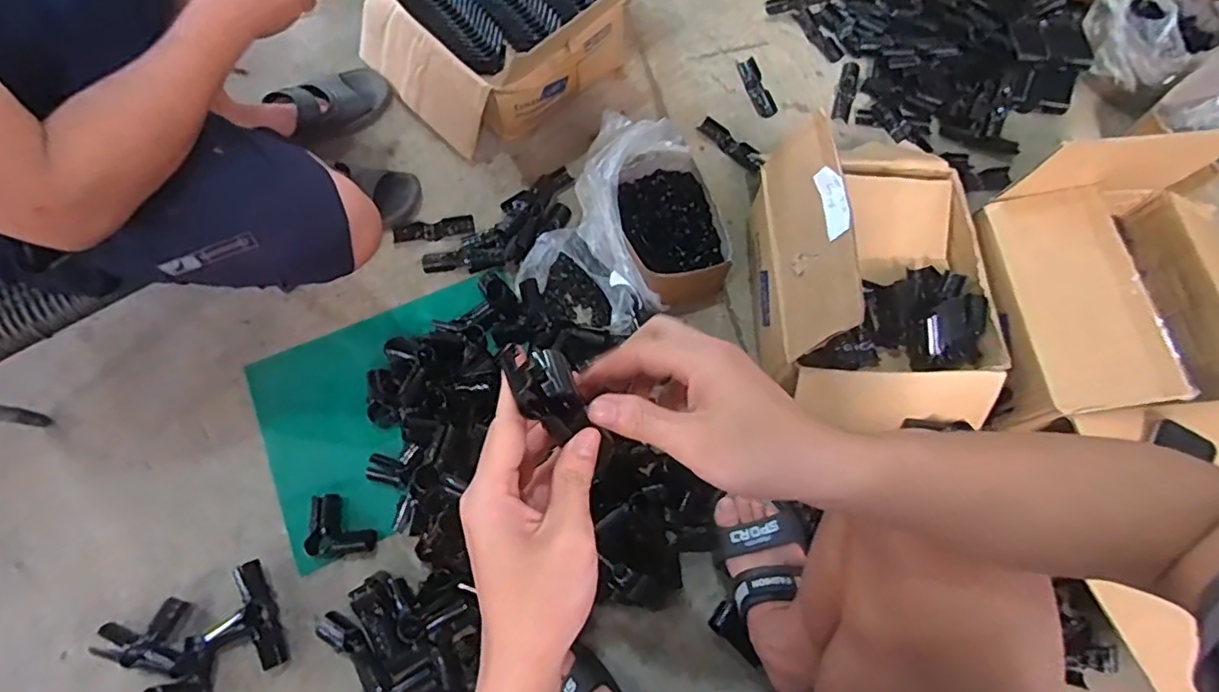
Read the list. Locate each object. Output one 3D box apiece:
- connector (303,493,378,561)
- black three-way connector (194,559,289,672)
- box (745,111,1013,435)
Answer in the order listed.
[{"bbox_3d":[-0.353,0.237,0.803,0.083,0.042,0.081,-5,72,-3],"label":"connector"},{"bbox_3d":[-0.467,0.350,0.755,0.094,0.039,0.127,-23,74,-8],"label":"black three-way connector"},{"bbox_3d":[0.370,-0.082,0.820,0.300,0.256,0.386,-4,72,-2],"label":"box"}]

